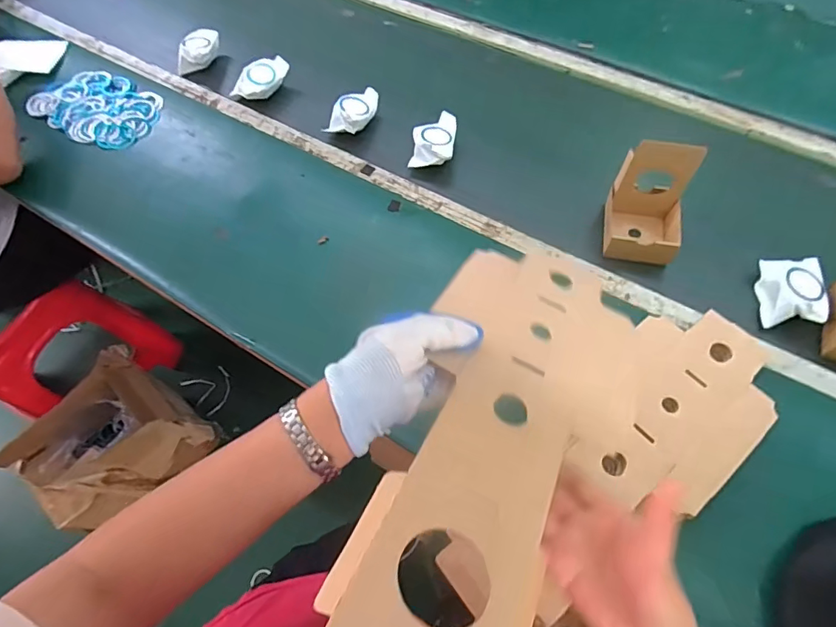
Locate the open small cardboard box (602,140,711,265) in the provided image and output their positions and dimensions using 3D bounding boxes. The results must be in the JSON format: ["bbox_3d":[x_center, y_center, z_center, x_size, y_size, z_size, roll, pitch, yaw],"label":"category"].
[{"bbox_3d":[0.343,-0.153,0.716,0.102,0.146,0.111,11,63,8],"label":"open small cardboard box"}]

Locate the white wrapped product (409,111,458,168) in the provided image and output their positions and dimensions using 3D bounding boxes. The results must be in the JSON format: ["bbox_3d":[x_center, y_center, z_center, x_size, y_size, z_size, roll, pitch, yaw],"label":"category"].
[{"bbox_3d":[0.029,-0.301,0.861,0.072,0.054,0.114,8,63,7],"label":"white wrapped product"}]

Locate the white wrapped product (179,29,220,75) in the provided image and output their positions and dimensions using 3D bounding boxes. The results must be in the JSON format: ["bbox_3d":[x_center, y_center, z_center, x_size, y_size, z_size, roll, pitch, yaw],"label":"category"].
[{"bbox_3d":[-0.451,-0.543,1.003,0.062,0.042,0.110,18,64,12],"label":"white wrapped product"}]

